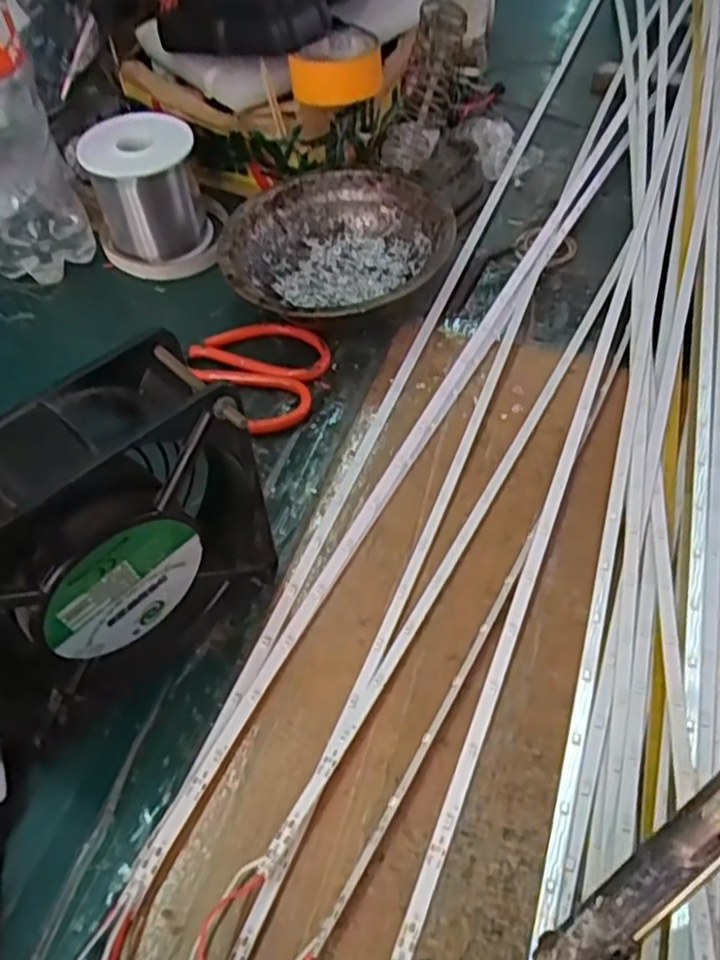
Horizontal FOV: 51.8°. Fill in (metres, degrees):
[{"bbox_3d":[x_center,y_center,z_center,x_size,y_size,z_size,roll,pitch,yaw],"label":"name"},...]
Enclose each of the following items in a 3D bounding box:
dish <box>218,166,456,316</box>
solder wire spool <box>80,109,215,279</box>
[{"bbox_3d":[-0.013,-0.125,0.422,0.124,0.042,0.119,-2,52,3],"label":"dish"},{"bbox_3d":[-0.126,-0.165,0.442,0.065,0.073,0.063,-2,52,3],"label":"solder wire spool"}]

